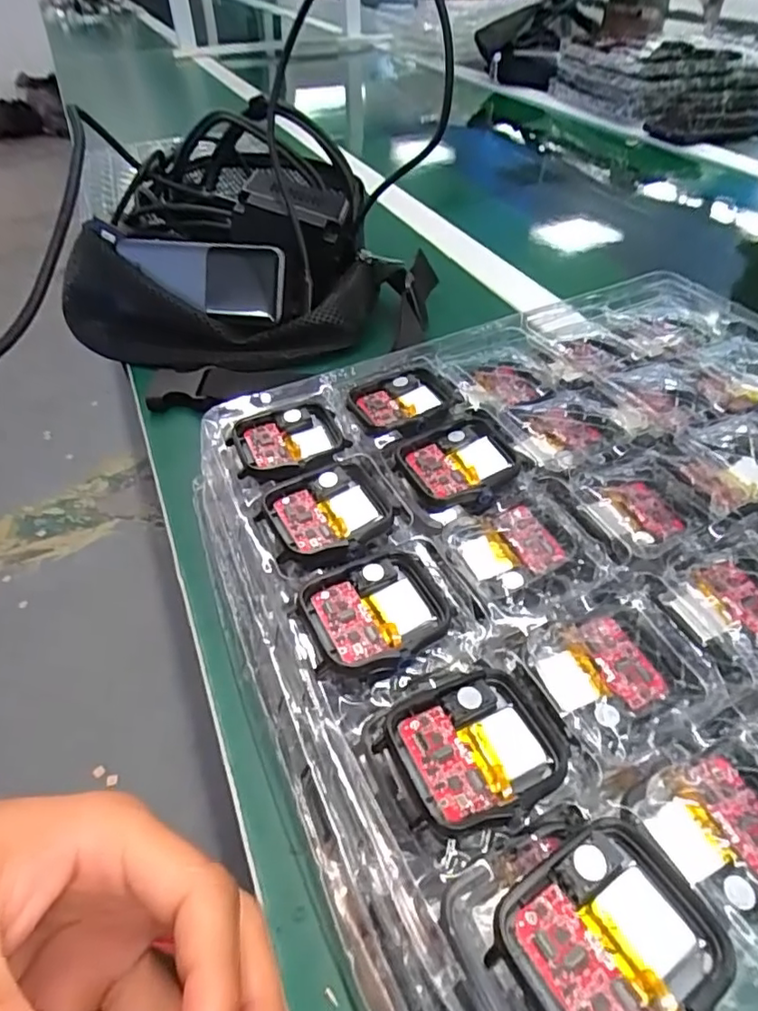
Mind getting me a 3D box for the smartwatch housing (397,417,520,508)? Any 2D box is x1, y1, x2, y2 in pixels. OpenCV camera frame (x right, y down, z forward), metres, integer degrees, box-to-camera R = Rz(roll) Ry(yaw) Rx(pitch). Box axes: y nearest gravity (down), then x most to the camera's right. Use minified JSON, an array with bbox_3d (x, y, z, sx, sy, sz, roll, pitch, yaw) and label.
[{"bbox_3d":[0.034,-0.018,0.235,0.042,0.009,0.039,-21,49,-18],"label":"smartwatch housing"}]

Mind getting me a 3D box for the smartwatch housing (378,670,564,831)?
[{"bbox_3d":[0.028,0.068,0.161,0.047,0.011,0.038,-22,47,-16],"label":"smartwatch housing"}]

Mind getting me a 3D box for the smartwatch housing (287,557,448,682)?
[{"bbox_3d":[-0.001,0.034,0.188,0.046,0.006,0.039,-19,46,-14],"label":"smartwatch housing"}]

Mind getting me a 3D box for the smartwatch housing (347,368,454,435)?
[{"bbox_3d":[0.010,-0.048,0.267,0.045,0.005,0.041,-9,46,-7],"label":"smartwatch housing"}]

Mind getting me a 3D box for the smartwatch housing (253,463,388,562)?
[{"bbox_3d":[-0.019,0.001,0.218,0.046,0.006,0.038,-19,48,-15],"label":"smartwatch housing"}]

